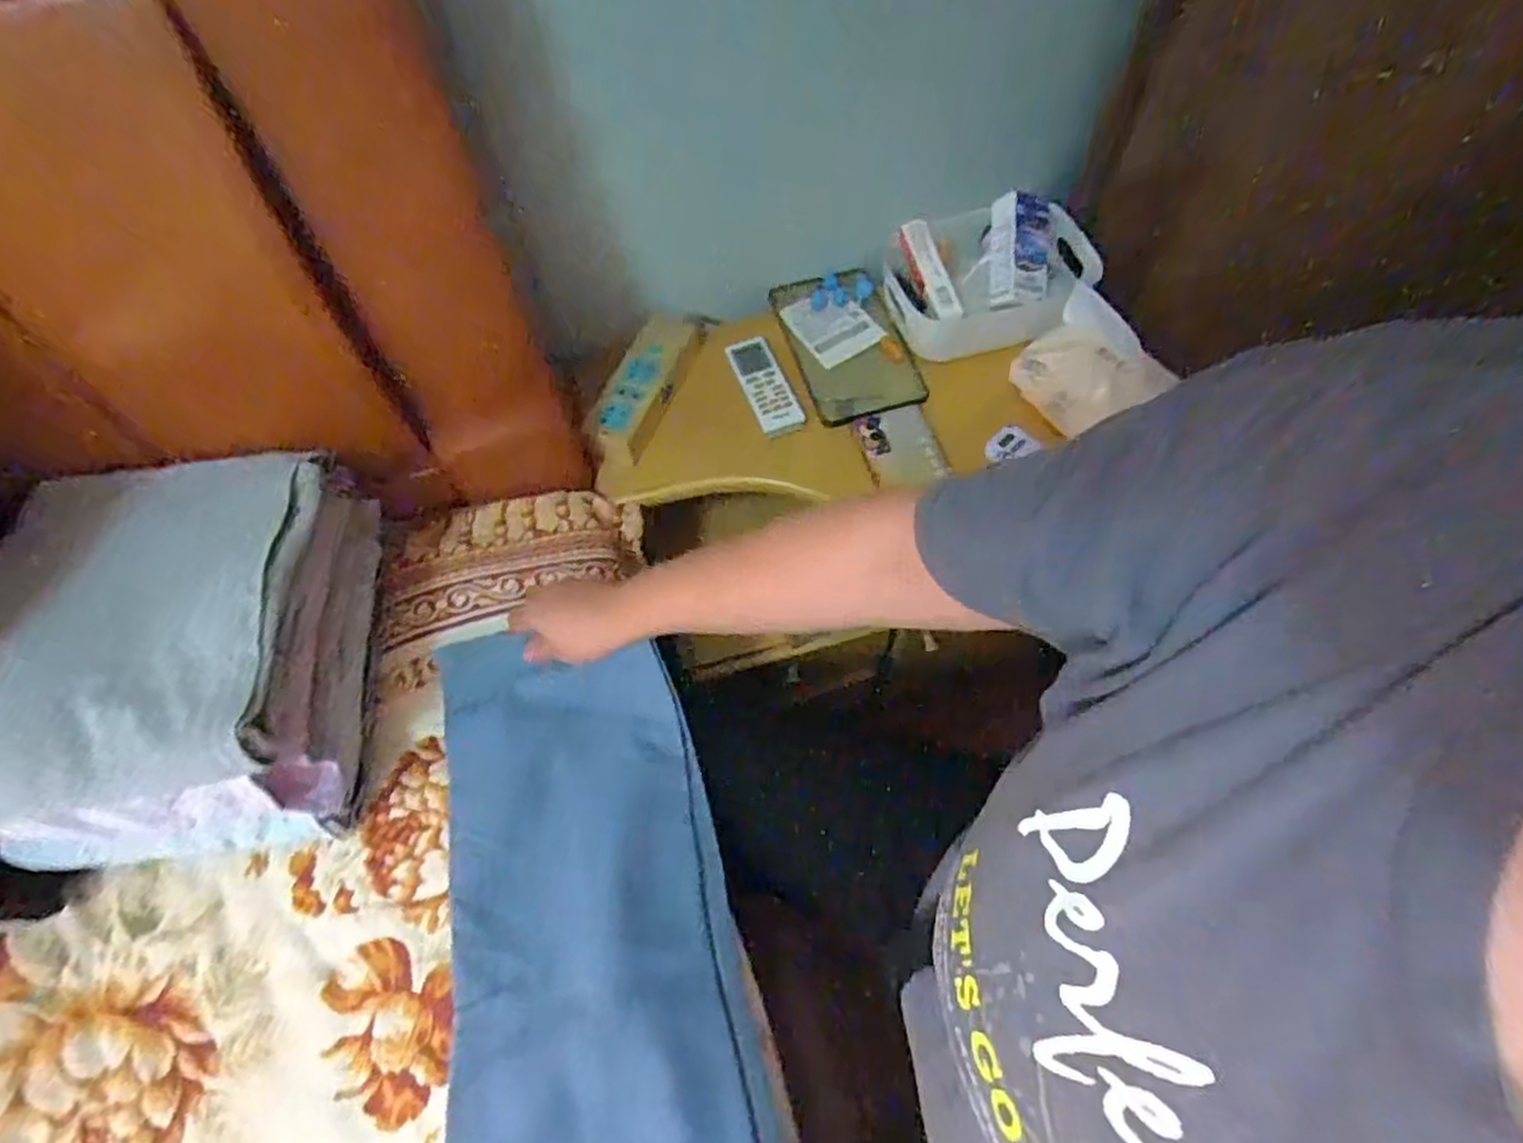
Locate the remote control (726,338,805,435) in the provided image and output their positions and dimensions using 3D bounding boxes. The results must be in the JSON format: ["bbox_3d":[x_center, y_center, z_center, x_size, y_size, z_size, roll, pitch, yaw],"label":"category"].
[{"bbox_3d":[0.003,-0.194,0.772,0.043,0.016,0.118,-20,64,-8],"label":"remote control"}]

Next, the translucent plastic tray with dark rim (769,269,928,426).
[{"bbox_3d":[0.091,-0.246,0.805,0.120,0.020,0.194,-14,66,-9],"label":"translucent plastic tray with dark rim"}]

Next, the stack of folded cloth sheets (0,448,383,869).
[{"bbox_3d":[-0.404,0.054,0.529,0.201,0.161,0.254,-8,62,-2],"label":"stack of folded cloth sheets"}]

